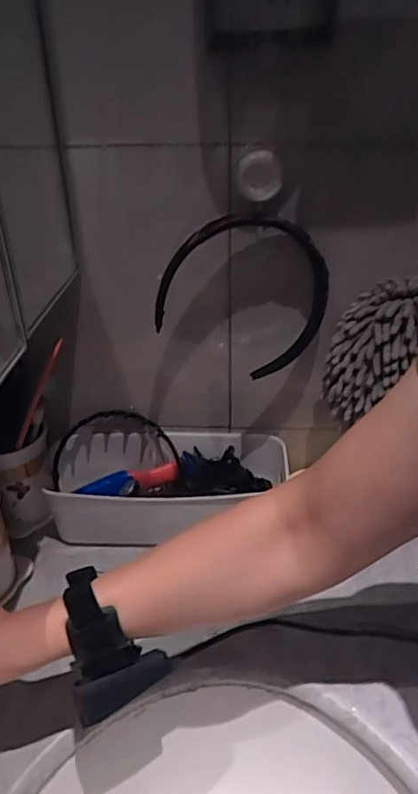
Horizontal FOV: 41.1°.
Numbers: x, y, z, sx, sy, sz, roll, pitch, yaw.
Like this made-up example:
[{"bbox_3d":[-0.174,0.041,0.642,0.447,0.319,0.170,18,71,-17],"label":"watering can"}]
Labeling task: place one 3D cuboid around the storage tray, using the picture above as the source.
[{"bbox_3d":[-0.046,0.096,0.623,0.259,0.093,0.107,0,33,2],"label":"storage tray"}]

